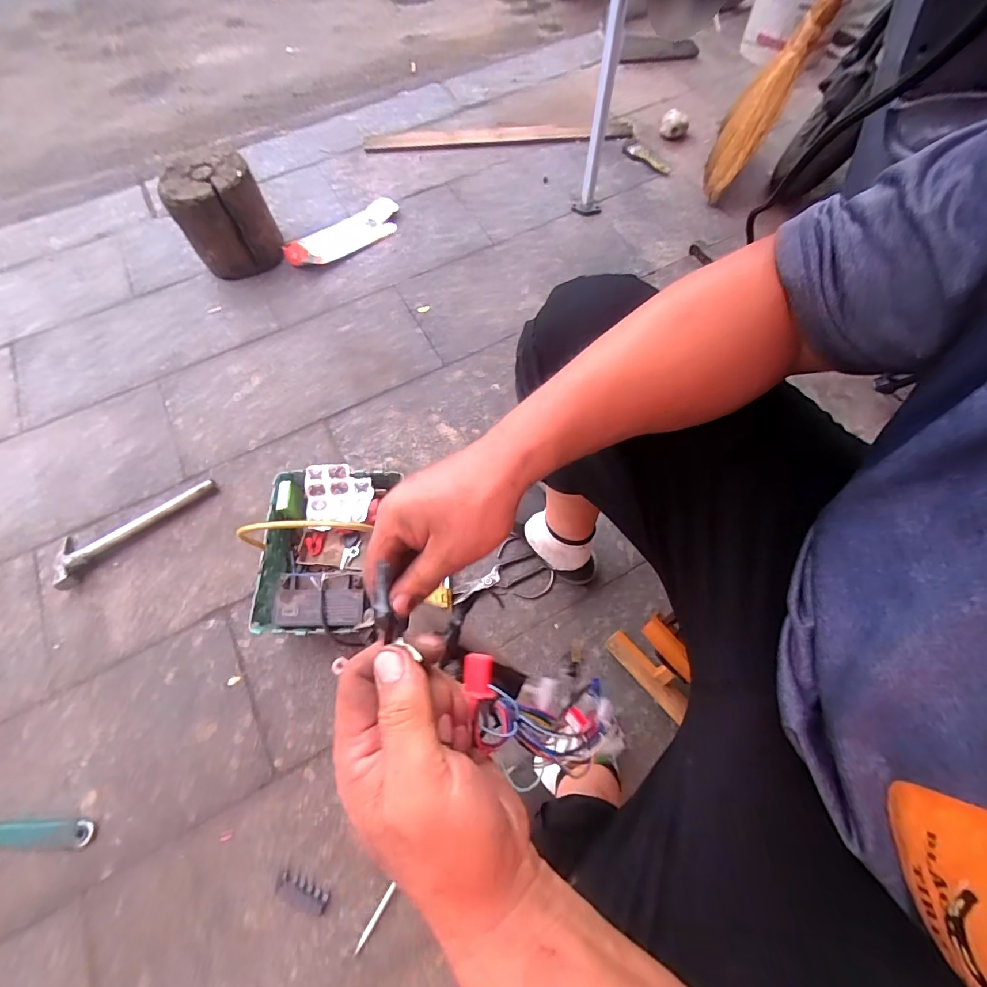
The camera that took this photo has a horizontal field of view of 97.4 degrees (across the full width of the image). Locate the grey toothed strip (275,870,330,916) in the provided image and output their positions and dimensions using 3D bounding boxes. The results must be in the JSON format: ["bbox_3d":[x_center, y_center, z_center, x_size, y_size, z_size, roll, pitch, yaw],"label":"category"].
[{"bbox_3d":[-0.275,0.573,0.620,0.081,0.007,0.030,15,68,9],"label":"grey toothed strip"}]

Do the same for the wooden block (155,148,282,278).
[{"bbox_3d":[-0.653,-0.671,1.064,0.201,0.218,0.139,-33,69,-11],"label":"wooden block"}]

